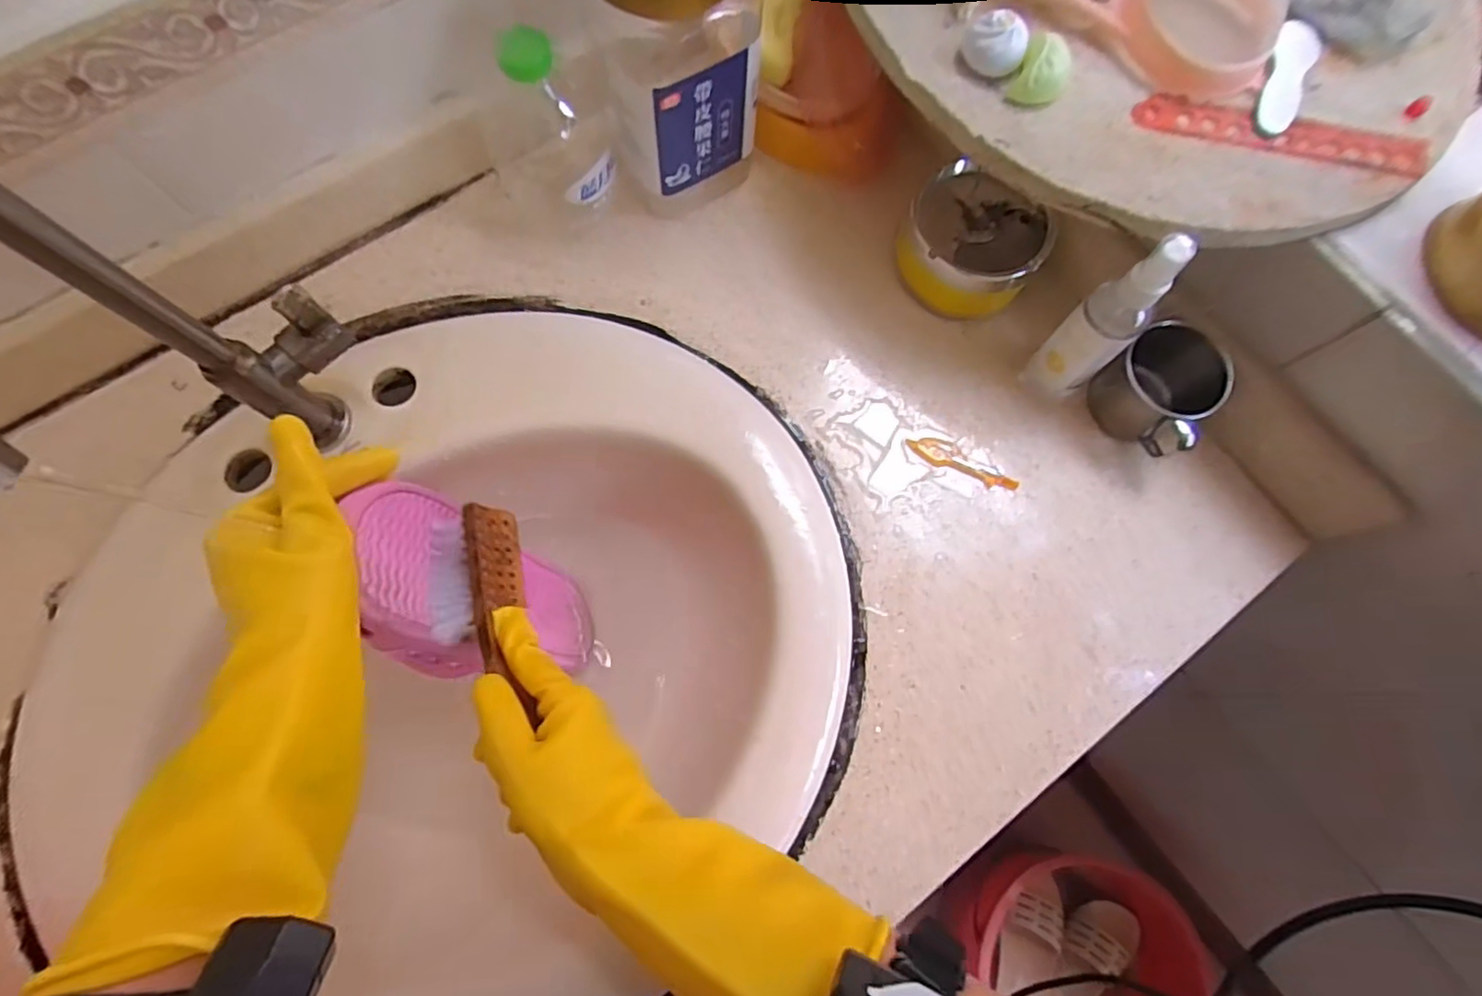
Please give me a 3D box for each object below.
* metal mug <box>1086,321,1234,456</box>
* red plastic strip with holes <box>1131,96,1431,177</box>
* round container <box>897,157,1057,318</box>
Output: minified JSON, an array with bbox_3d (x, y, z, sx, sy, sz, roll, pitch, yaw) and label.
[{"bbox_3d":[0.282,-0.074,0.445,0.065,0.062,0.069,1,74,-2],"label":"metal mug"},{"bbox_3d":[0.299,-0.199,0.362,0.162,0.004,0.023,10,74,1],"label":"red plastic strip with holes"},{"bbox_3d":[0.164,-0.181,0.475,0.100,0.050,0.089,22,74,4],"label":"round container"}]

